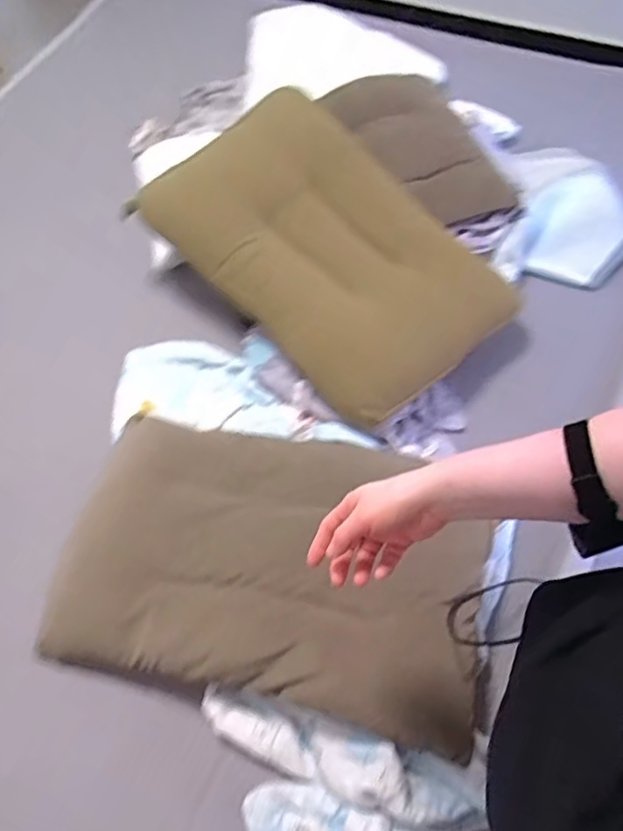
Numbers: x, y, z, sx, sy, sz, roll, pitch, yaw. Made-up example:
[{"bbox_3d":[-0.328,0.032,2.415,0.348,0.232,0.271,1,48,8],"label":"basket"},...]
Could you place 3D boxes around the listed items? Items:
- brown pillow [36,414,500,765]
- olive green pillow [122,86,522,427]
[{"bbox_3d":[-0.056,0.205,0.906,0.625,0.093,0.411,10,63,9],"label":"brown pillow"},{"bbox_3d":[0.038,-0.318,1.145,0.646,0.086,0.407,43,82,-2],"label":"olive green pillow"}]

